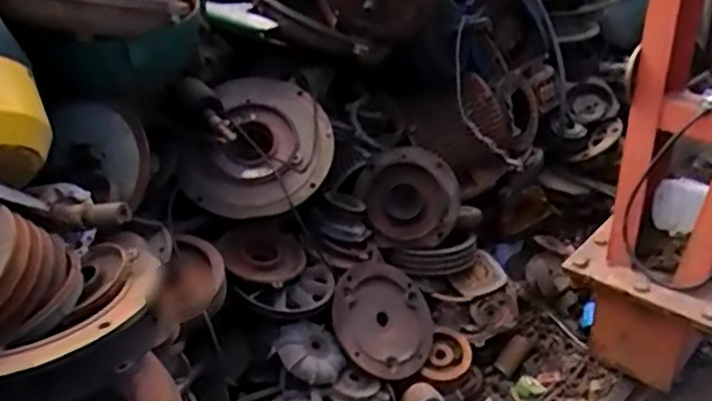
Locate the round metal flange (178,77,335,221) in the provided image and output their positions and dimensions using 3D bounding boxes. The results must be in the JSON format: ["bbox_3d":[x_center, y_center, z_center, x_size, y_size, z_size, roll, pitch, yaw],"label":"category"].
[{"bbox_3d":[-0.225,-0.140,1.682,0.336,0.107,0.395,18,71,-3],"label":"round metal flange"}]

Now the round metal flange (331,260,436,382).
[{"bbox_3d":[0.067,0.297,1.735,0.281,0.028,0.293,13,62,-25],"label":"round metal flange"}]

